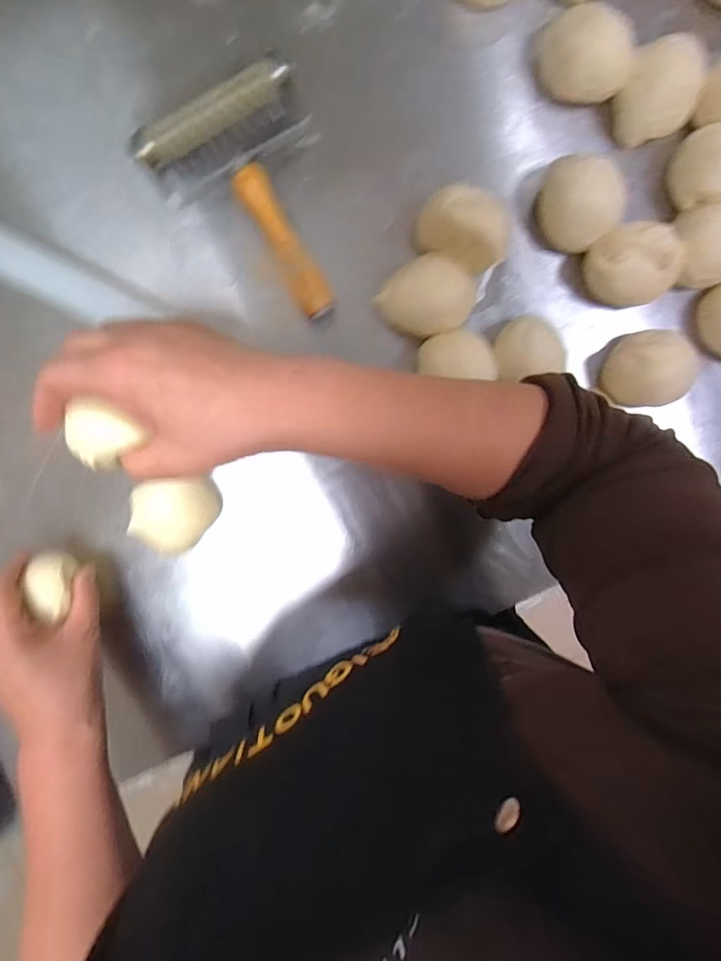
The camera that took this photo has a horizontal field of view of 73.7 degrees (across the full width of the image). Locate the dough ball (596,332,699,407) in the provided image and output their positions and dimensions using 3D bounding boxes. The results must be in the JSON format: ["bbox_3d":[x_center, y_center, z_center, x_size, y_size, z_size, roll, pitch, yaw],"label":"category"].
[{"bbox_3d":[0.240,-0.094,0.402,0.065,0.056,0.060,-1,97,-5],"label":"dough ball"}]

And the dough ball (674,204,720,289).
[{"bbox_3d":[0.285,-0.190,0.392,0.048,0.034,0.060,4,96,-5],"label":"dough ball"}]

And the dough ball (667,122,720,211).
[{"bbox_3d":[0.279,-0.247,0.380,0.050,0.040,0.061,-32,98,-1],"label":"dough ball"}]

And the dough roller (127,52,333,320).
[{"bbox_3d":[-0.074,-0.208,0.373,0.127,0.041,0.175,-29,98,-1],"label":"dough roller"}]

